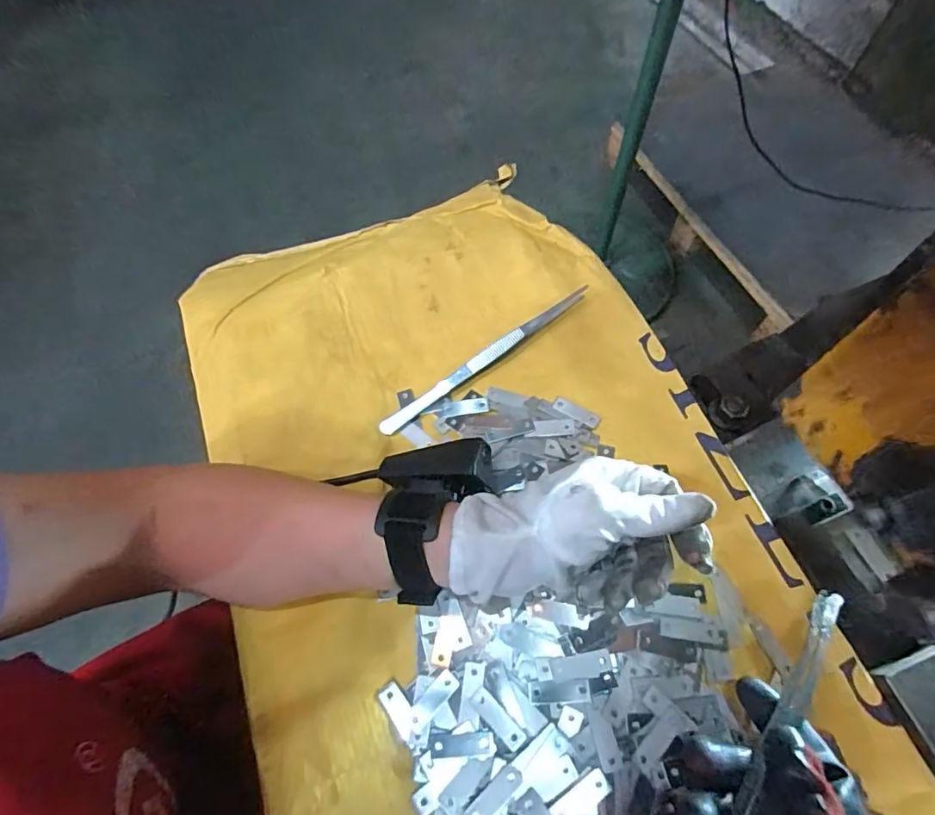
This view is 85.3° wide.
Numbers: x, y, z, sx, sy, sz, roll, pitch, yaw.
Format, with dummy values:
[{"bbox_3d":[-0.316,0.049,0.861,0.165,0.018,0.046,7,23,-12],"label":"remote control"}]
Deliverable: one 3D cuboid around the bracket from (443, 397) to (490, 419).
[{"bbox_3d":[-0.001,0.000,0.380,0.034,0.004,0.012,-7,63,-3],"label":"bracket"}]

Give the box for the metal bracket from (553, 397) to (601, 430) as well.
[{"bbox_3d":[0.080,0.004,0.373,0.036,0.004,0.012,30,67,15],"label":"metal bracket"}]

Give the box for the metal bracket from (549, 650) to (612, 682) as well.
[{"bbox_3d":[0.066,0.152,0.297,0.035,0.004,0.013,-7,63,-3],"label":"metal bracket"}]

